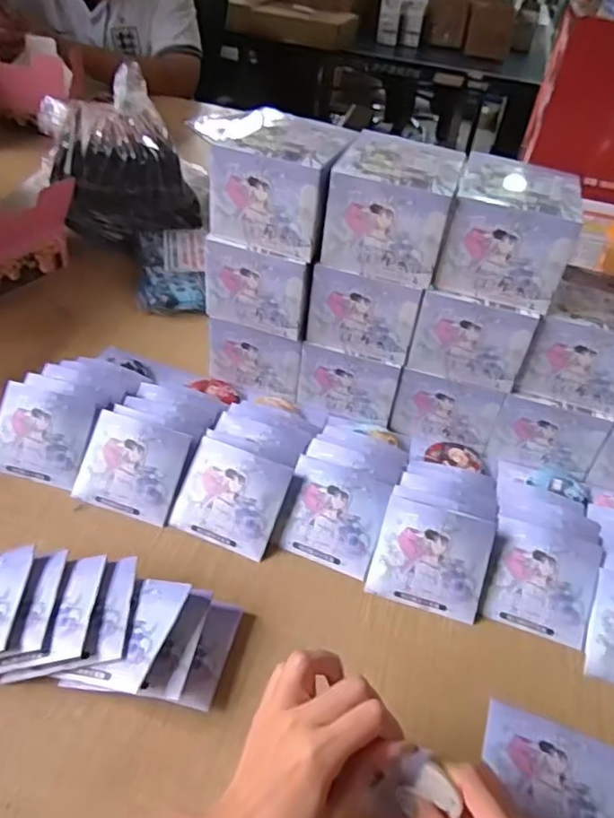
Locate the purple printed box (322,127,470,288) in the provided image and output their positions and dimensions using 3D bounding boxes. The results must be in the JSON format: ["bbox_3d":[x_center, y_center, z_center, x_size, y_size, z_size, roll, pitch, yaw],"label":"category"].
[{"bbox_3d":[0.083,-0.193,0.597,0.107,0.096,0.106,16,41,9],"label":"purple printed box"}]

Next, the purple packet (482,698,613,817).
[{"bbox_3d":[0.170,0.260,0.436,0.094,0.011,0.082,20,42,14],"label":"purple packet"}]

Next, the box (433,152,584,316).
[{"bbox_3d":[0.189,-0.168,0.590,0.105,0.094,0.115,16,41,9],"label":"box"}]

